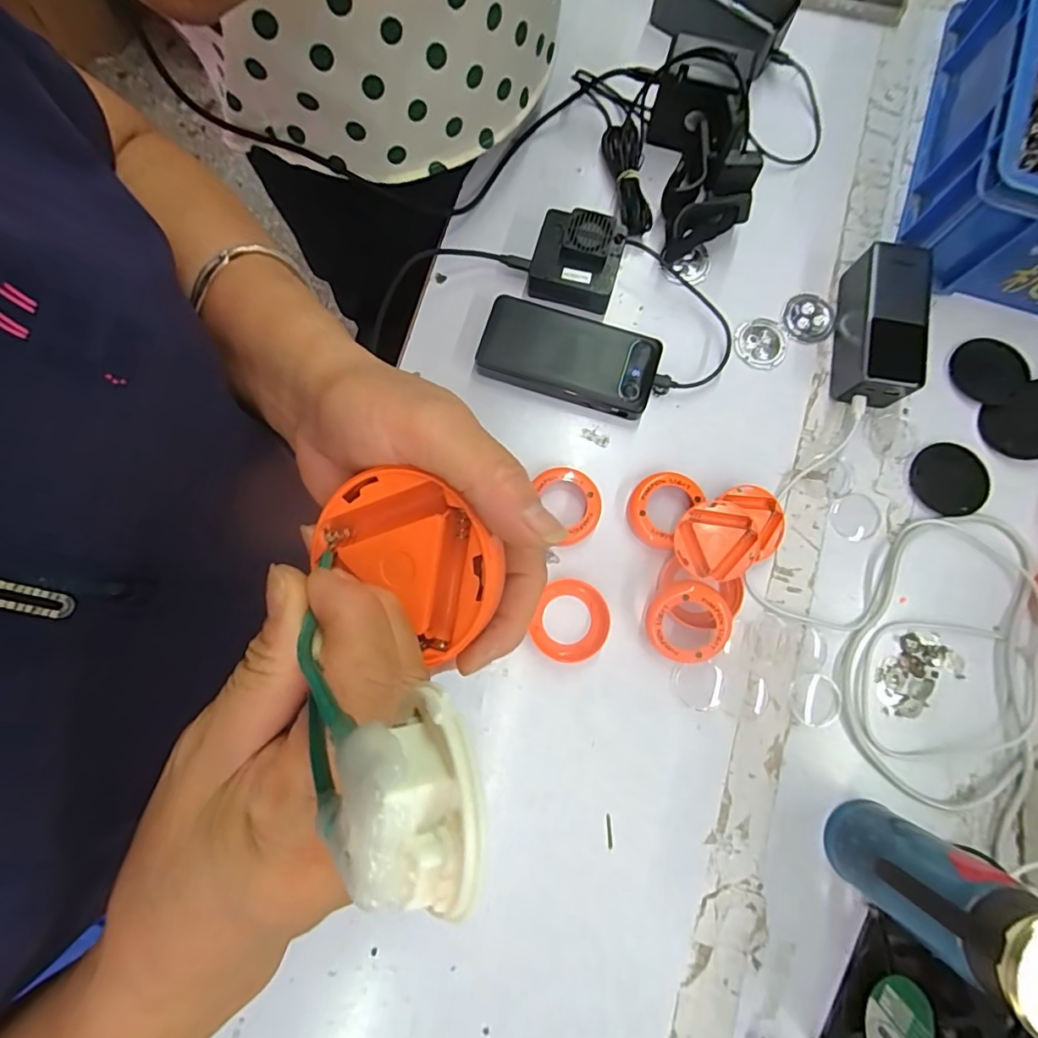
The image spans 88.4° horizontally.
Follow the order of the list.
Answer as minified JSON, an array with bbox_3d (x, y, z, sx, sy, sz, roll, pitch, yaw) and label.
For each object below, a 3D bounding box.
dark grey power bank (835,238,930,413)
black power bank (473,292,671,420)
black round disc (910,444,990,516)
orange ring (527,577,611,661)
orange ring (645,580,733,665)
[{"bbox_3d":[0.324,-0.172,0.475,0.056,0.053,0.138,12,80,3],"label":"dark grey power bank"},{"bbox_3d":[0.045,-0.143,0.481,0.153,0.035,0.079,15,80,3],"label":"black power bank"},{"bbox_3d":[0.383,-0.036,0.472,0.066,0.004,0.063,0,80,1],"label":"black round disc"},{"bbox_3d":[0.044,0.086,0.444,0.059,0.015,0.067,21,81,4],"label":"orange ring"},{"bbox_3d":[0.136,0.083,0.431,0.063,0.017,0.065,1,97,7],"label":"orange ring"}]

